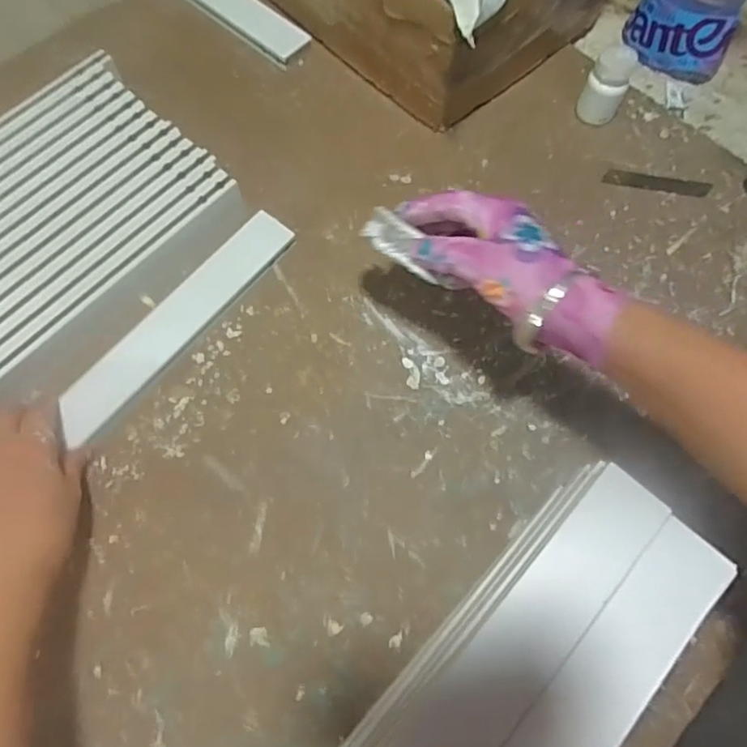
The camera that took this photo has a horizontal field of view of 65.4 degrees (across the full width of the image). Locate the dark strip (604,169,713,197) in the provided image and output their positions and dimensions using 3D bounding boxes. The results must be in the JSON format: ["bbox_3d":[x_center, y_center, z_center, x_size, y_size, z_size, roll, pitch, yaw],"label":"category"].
[{"bbox_3d":[0.264,-0.177,0.539,0.098,0.004,0.015,8,70,2],"label":"dark strip"}]

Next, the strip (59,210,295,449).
[{"bbox_3d":[-0.223,0.026,0.452,0.041,0.016,0.430,38,73,12],"label":"strip"}]

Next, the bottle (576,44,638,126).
[{"bbox_3d":[0.216,-0.265,0.538,0.037,0.072,0.029,27,71,9],"label":"bottle"}]

